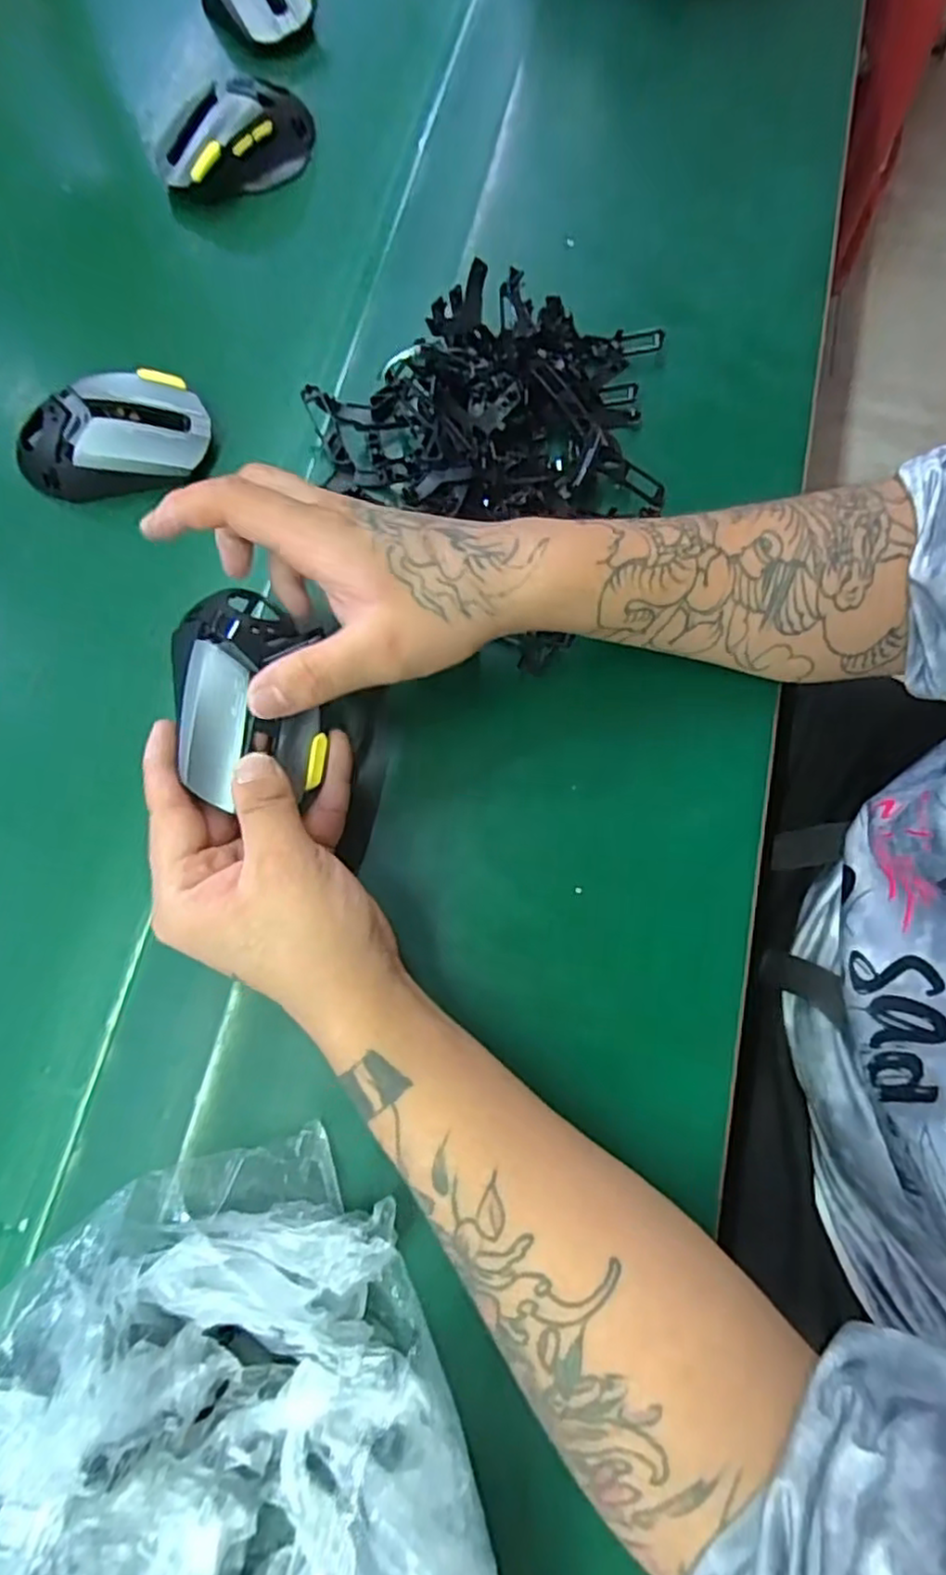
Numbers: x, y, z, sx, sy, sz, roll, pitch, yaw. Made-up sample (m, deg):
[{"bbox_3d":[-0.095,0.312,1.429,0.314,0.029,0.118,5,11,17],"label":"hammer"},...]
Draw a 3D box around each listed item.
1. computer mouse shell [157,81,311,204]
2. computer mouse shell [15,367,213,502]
[{"bbox_3d":[-0.164,-0.457,0.488,0.059,0.044,0.110,39,78,11],"label":"computer mouse shell"},{"bbox_3d":[-0.218,-0.210,0.414,0.111,0.034,0.057,-17,74,-4],"label":"computer mouse shell"}]

